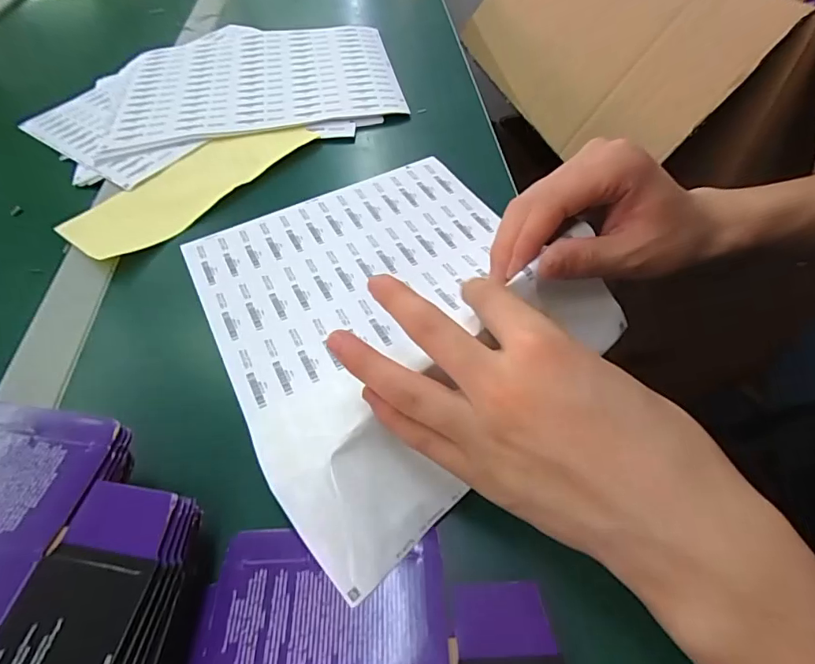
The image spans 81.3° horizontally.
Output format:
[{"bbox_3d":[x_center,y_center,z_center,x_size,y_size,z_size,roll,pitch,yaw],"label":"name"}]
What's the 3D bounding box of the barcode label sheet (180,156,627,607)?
[{"bbox_3d":[-0.008,-0.023,0.295,0.215,0.028,0.263,-26,54,-14],"label":"barcode label sheet"}]

